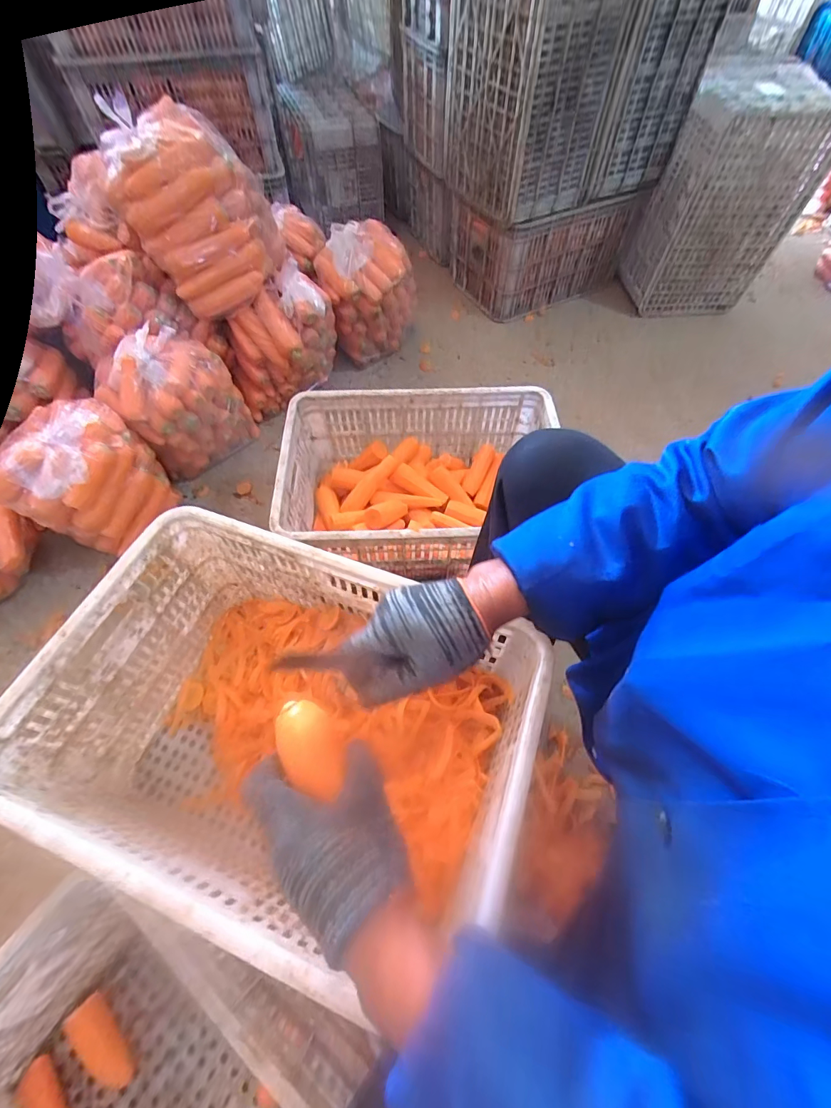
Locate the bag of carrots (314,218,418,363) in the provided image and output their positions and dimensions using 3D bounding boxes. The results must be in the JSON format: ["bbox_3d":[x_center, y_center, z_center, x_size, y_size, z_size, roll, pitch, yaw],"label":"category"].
[{"bbox_3d":[-0.125,-0.732,1.209,0.258,0.276,0.189,-23,63,-13],"label":"bag of carrots"}]

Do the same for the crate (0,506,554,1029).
[{"bbox_3d":[-0.172,0.247,0.643,0.599,0.311,0.410,19,62,10],"label":"crate"}]

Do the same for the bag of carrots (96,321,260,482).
[{"bbox_3d":[-0.526,-0.330,0.999,0.258,0.292,0.174,-26,64,-15],"label":"bag of carrots"}]

